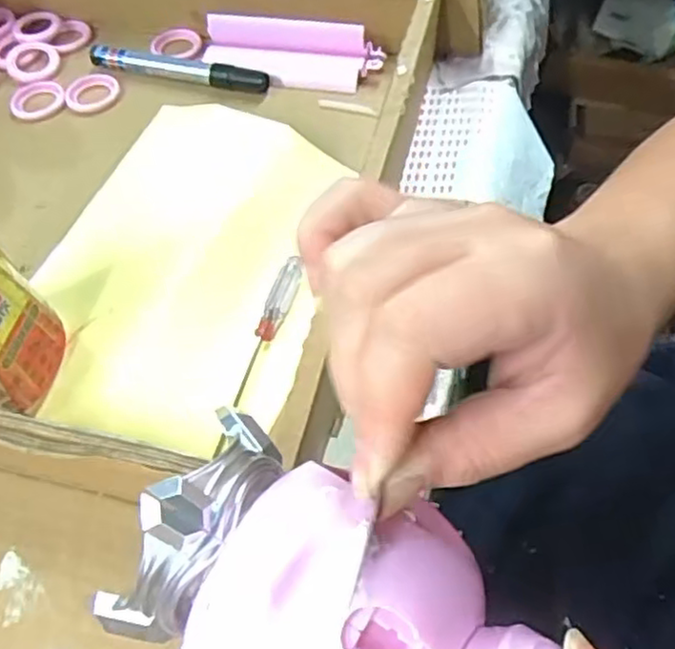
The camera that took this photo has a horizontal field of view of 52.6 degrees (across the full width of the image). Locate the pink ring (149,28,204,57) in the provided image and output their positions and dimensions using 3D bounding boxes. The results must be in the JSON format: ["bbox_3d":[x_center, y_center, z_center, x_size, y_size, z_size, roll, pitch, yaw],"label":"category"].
[{"bbox_3d":[-0.119,-0.205,0.501,0.040,0.007,0.030,2,58,5],"label":"pink ring"}]

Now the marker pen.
[{"bbox_3d":[-0.112,-0.179,0.478,0.134,0.014,0.017,15,60,13],"label":"marker pen"}]

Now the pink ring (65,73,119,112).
[{"bbox_3d":[-0.172,-0.163,0.477,0.036,0.006,0.035,-2,57,3],"label":"pink ring"}]

